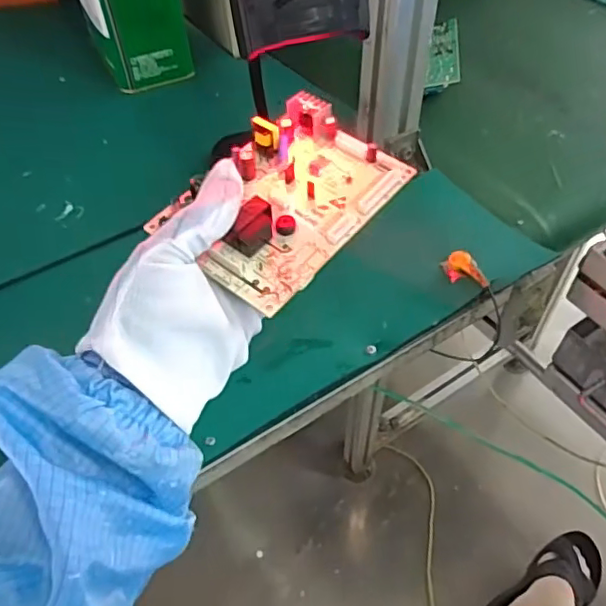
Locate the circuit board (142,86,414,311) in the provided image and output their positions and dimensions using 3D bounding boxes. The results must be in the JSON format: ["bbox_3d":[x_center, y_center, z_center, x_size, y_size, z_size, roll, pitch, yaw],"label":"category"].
[{"bbox_3d":[-0.009,-0.066,0.340,0.090,0.032,0.132,32,60,26],"label":"circuit board"}]

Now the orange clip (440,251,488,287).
[{"bbox_3d":[0.123,-0.024,0.436,0.022,0.009,0.039,-16,52,-9],"label":"orange clip"}]

